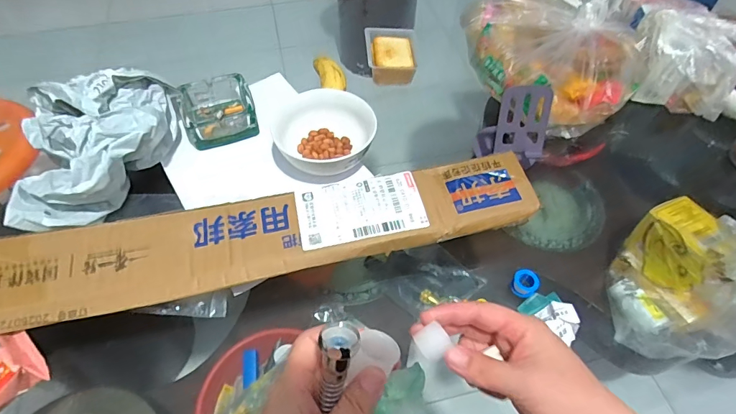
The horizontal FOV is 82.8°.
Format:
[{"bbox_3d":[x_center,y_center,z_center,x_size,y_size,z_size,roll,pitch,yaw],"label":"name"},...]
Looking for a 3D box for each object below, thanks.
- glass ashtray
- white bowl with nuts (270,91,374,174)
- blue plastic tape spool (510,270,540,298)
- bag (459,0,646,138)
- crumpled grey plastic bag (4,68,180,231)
[{"bbox_3d":[-0.204,-0.135,0.563,0.093,0.042,0.106,-18,57,-13],"label":"glass ashtray"},{"bbox_3d":[-0.056,-0.092,0.516,0.124,0.046,0.115,17,56,11],"label":"white bowl with nuts"},{"bbox_3d":[0.162,0.078,0.429,0.025,0.019,0.023,0,54,-1],"label":"blue plastic tape spool"},{"bbox_3d":[0.252,-0.227,0.602,0.267,0.084,0.213,35,61,22],"label":"bag"},{"bbox_3d":[-0.296,-0.067,0.458,0.154,0.098,0.174,-12,55,-10],"label":"crumpled grey plastic bag"}]

